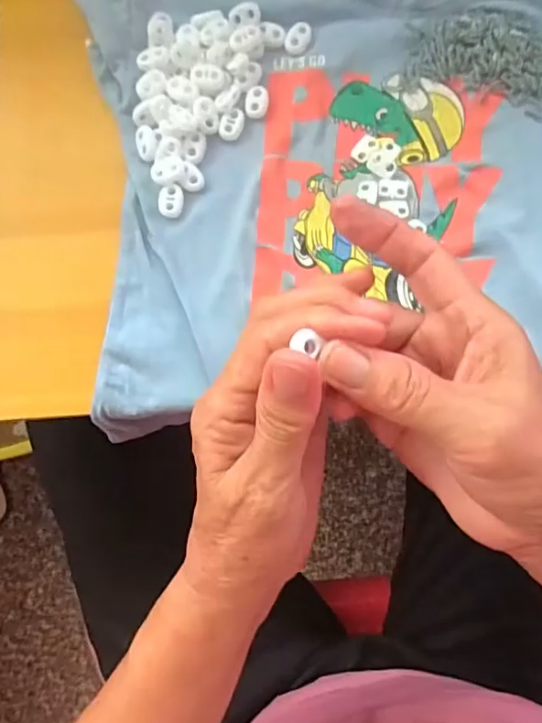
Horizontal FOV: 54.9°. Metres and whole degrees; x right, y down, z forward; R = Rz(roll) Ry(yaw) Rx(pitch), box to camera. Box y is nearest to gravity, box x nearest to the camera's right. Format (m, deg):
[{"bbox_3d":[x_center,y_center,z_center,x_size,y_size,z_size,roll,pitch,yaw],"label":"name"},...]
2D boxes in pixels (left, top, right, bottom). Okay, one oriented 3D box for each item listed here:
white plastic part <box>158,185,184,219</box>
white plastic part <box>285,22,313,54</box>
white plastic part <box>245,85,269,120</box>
[{"bbox_3d":[-0.064,-0.104,0.337,0.016,0.004,0.020,0,85,4],"label":"white plastic part"},{"bbox_3d":[0.019,-0.221,0.355,0.016,0.004,0.022,27,87,6],"label":"white plastic part"},{"bbox_3d":[-0.009,-0.173,0.345,0.015,0.004,0.021,7,85,5],"label":"white plastic part"}]

